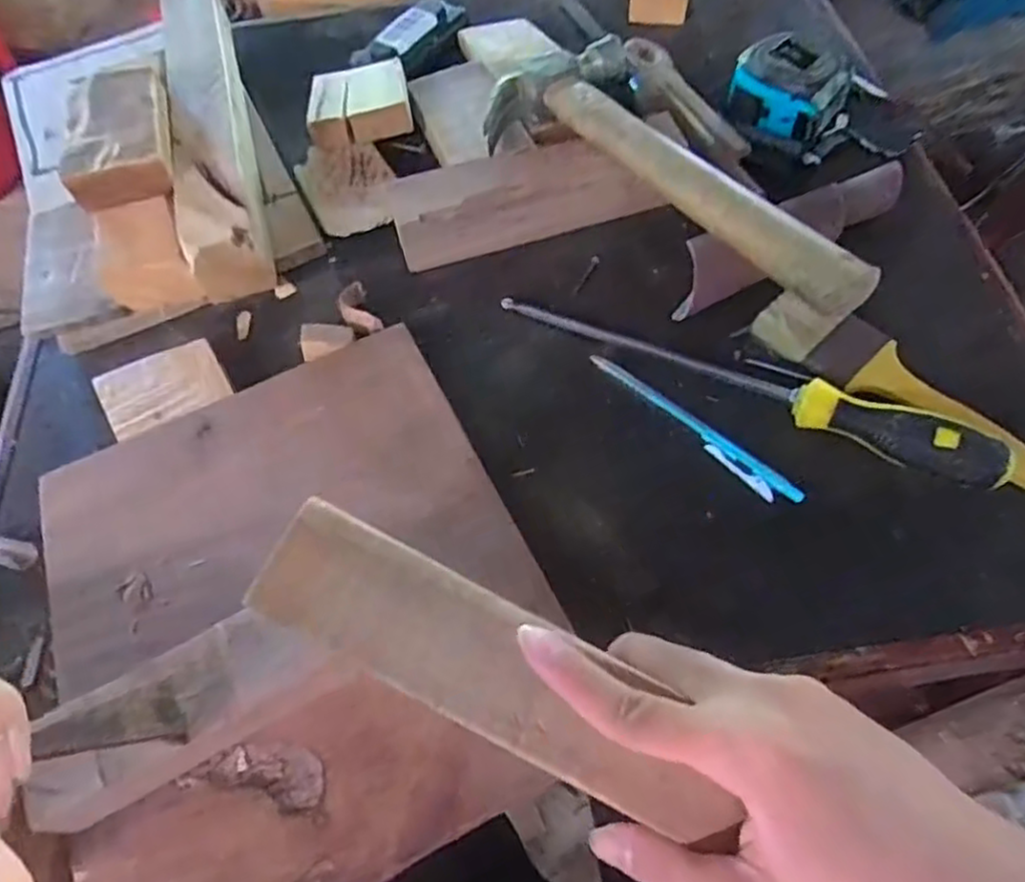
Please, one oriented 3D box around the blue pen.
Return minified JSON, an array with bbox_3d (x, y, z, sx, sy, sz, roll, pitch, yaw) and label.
[{"bbox_3d":[0.099,-0.009,0.400,0.013,0.007,0.138,-41,64,-20],"label":"blue pen"}]

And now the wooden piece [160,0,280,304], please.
[{"bbox_3d":[-0.209,-0.215,0.509,0.044,0.077,0.287,-16,60,-5],"label":"wooden piece"}]

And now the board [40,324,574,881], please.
[{"bbox_3d":[-0.105,0.078,0.345,0.222,0.024,0.253,-24,59,-11],"label":"board"}]

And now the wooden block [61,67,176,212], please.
[{"bbox_3d":[-0.251,-0.196,0.457,0.058,0.023,0.107,-17,60,-5],"label":"wooden block"}]

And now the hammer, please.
[{"bbox_3d":[0.102,-0.162,0.431,0.109,0.051,0.278,-37,64,-16],"label":"hammer"}]

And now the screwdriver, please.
[{"bbox_3d":[0.120,-0.038,0.395,0.281,0.027,0.026,25,63,18],"label":"screwdriver"}]

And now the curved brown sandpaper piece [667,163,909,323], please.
[{"bbox_3d":[0.165,-0.125,0.441,0.164,0.038,0.045,-31,63,-13],"label":"curved brown sandpaper piece"}]

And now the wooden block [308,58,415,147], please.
[{"bbox_3d":[-0.111,-0.245,0.517,0.070,0.018,0.071,-11,60,-2],"label":"wooden block"}]

